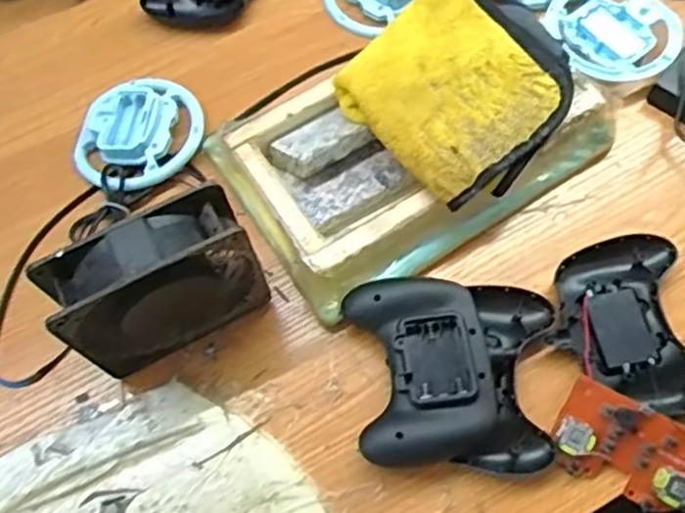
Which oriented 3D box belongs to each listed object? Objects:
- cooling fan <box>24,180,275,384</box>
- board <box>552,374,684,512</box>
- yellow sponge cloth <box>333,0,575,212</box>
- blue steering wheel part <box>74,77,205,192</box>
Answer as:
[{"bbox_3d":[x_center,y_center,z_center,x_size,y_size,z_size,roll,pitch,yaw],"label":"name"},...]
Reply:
[{"bbox_3d":[-0.112,0.018,0.439,0.116,0.121,0.039,-26,68,-9],"label":"cooling fan"},{"bbox_3d":[0.180,0.120,0.440,0.087,0.022,0.055,26,69,12],"label":"board"},{"bbox_3d":[0.089,-0.128,0.508,0.141,0.026,0.165,38,72,16],"label":"yellow sponge cloth"},{"bbox_3d":[-0.158,-0.099,0.551,0.091,0.022,0.100,9,67,6],"label":"blue steering wheel part"}]

